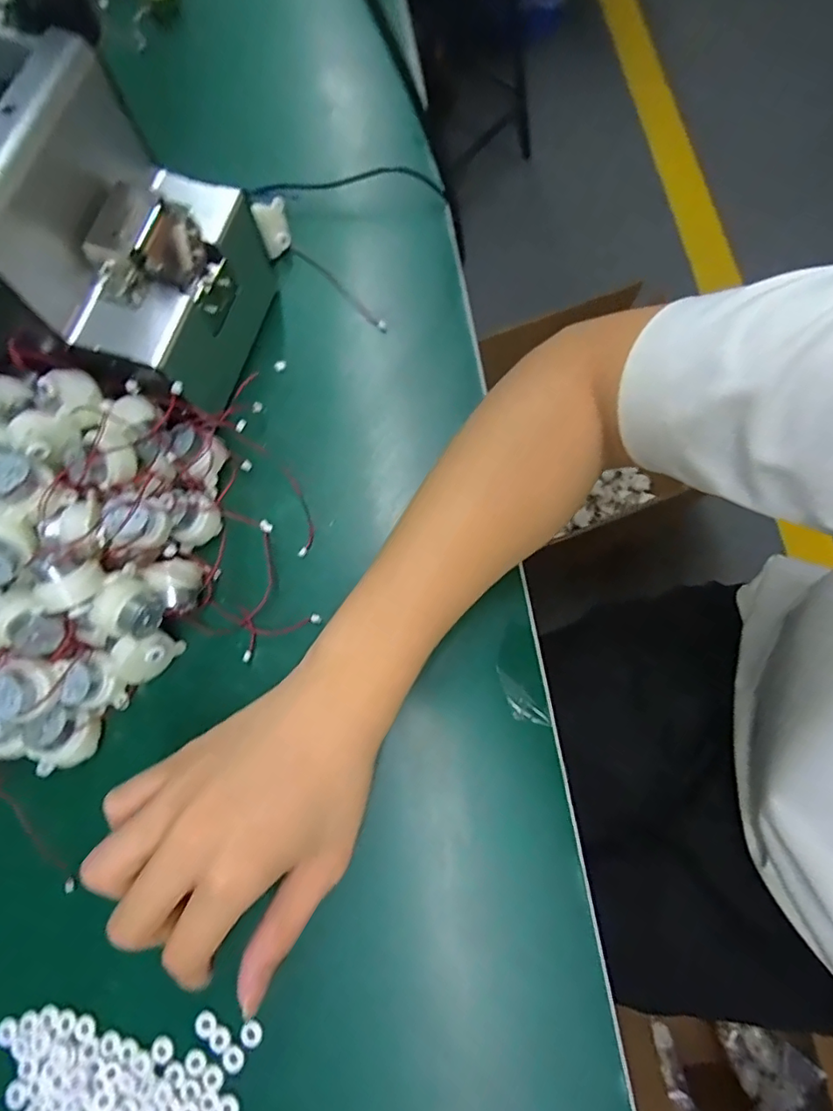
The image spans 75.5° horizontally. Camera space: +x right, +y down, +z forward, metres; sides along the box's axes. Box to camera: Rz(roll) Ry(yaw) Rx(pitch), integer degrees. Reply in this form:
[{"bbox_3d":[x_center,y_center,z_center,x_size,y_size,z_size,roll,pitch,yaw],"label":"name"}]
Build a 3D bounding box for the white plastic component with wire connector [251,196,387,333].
[{"bbox_3d":[-0.068,-0.208,0.394,0.116,0.022,0.028,37,79,-14],"label":"white plastic component with wire connector"}]

